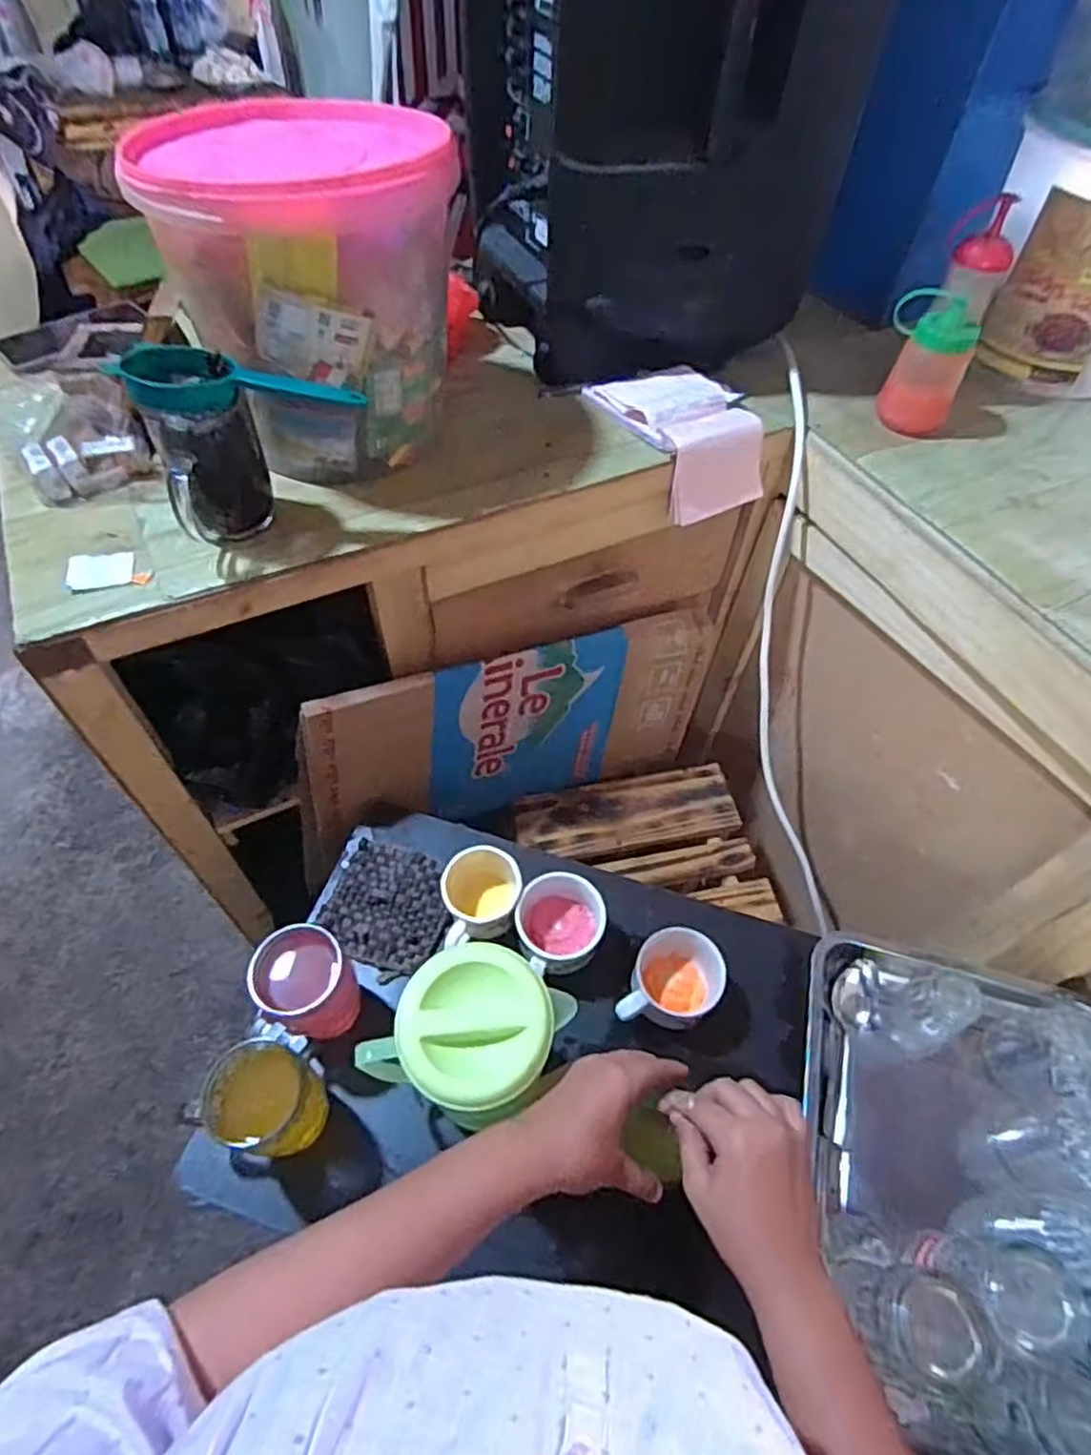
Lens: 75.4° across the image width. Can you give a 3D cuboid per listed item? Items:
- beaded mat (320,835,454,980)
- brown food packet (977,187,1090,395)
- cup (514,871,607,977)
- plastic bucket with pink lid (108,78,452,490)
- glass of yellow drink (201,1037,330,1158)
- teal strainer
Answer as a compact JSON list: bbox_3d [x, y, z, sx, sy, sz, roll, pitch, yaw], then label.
[{"bbox_3d":[-0.162,0.184,0.738,0.128,0.013,0.119,20,57,12],"label":"beaded mat"},{"bbox_3d":[0.558,-0.464,0.764,0.117,0.173,0.031,27,59,16],"label":"brown food packet"},{"bbox_3d":[0.014,0.198,0.706,0.085,0.061,0.084,1,55,-1],"label":"cup"},{"bbox_3d":[-0.213,-0.412,0.659,0.226,0.240,0.284,-13,57,-10],"label":"plastic bucket with pink lid"},{"bbox_3d":[-0.226,0.309,0.586,0.079,0.122,0.070,29,60,18],"label":"glass of yellow drink"},{"bbox_3d":[-0.240,-0.270,0.561,0.178,0.029,0.072,-1,54,-17],"label":"teal strainer"}]

